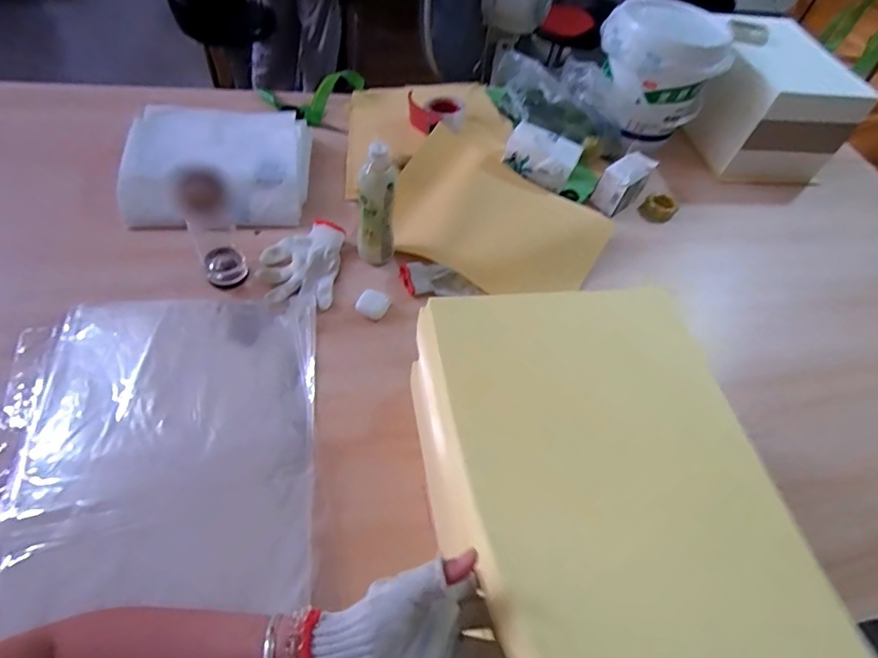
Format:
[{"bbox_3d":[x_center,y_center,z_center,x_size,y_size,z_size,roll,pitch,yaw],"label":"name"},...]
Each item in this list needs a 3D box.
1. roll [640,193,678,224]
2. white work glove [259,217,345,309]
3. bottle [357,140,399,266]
[{"bbox_3d":[0.481,-0.264,1.071,0.069,0.033,0.069,4,53,-6],"label":"roll"},{"bbox_3d":[-0.240,-0.120,0.854,0.127,0.026,0.183,8,53,-3],"label":"white work glove"},{"bbox_3d":[-0.103,-0.203,0.810,0.062,0.207,0.059,28,56,12],"label":"bottle"}]

